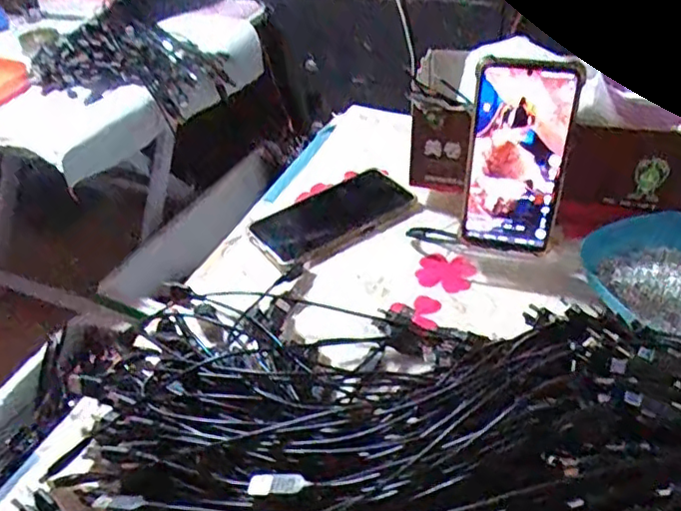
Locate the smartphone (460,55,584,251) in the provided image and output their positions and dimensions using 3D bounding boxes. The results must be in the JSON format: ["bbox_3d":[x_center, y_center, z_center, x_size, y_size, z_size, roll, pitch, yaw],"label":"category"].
[{"bbox_3d":[0.144,-0.076,0.514,0.073,0.161,0.008,10,34,14],"label":"smartphone"}]

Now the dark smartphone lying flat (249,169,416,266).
[{"bbox_3d":[-0.007,-0.043,0.631,0.163,0.008,0.082,-26,46,-23],"label":"dark smartphone lying flat"}]

